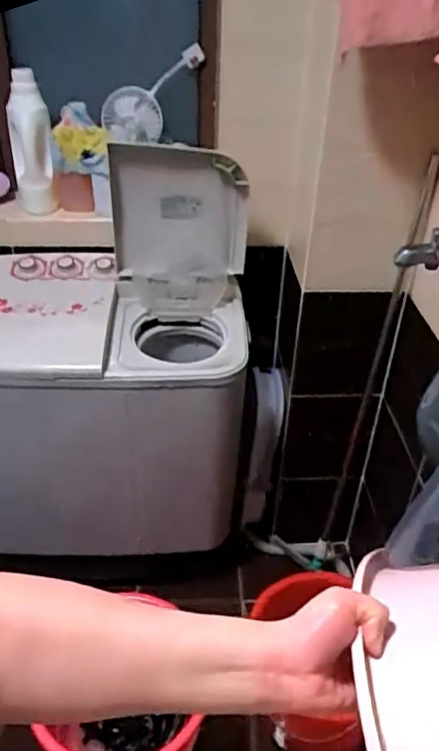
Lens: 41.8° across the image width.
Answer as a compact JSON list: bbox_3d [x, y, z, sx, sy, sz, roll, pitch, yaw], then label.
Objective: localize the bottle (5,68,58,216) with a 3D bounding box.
[{"bbox_3d":[-0.473,-0.574,1.441,0.094,0.325,0.122,-8,38,-16],"label":"bottle"}]

